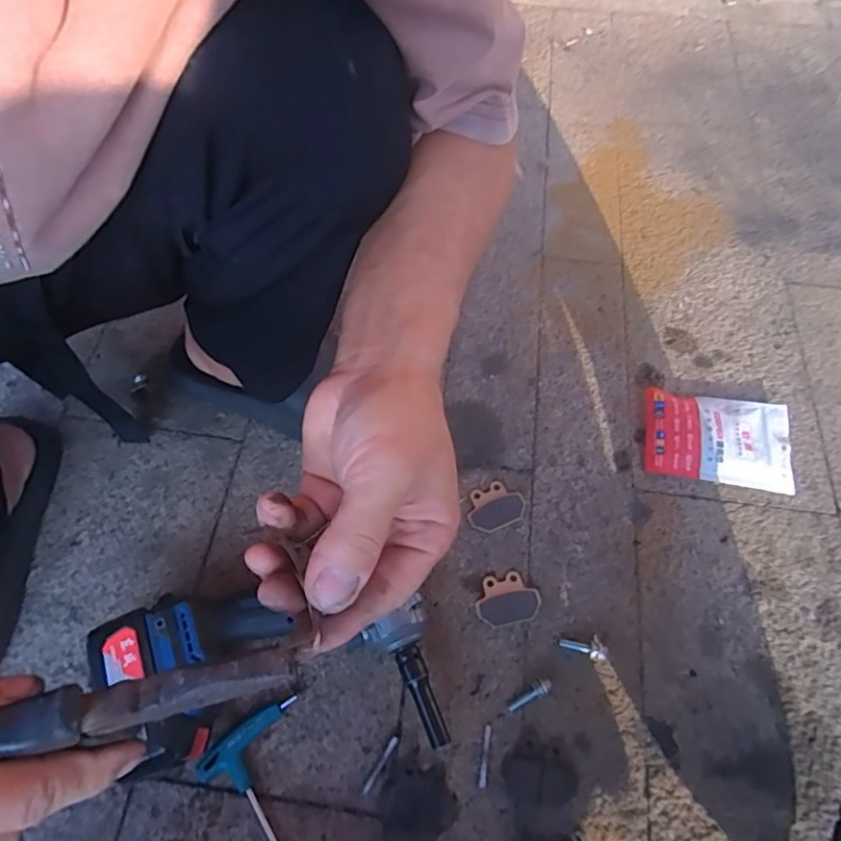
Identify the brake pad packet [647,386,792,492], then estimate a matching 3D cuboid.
[{"bbox_3d":[0.308,0.018,0.579,0.144,0.014,0.094,9,63,4],"label":"brake pad packet"}]

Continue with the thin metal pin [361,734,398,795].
[{"bbox_3d":[-0.032,0.273,0.440,0.006,0.004,0.045,32,67,15],"label":"thin metal pin"}]

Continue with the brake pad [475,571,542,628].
[{"bbox_3d":[0.078,0.162,0.506,0.057,0.004,0.044,-13,64,-7],"label":"brake pad"}]

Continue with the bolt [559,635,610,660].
[{"bbox_3d":[0.143,0.196,0.486,0.041,0.011,0.018,4,62,17],"label":"bolt"}]

